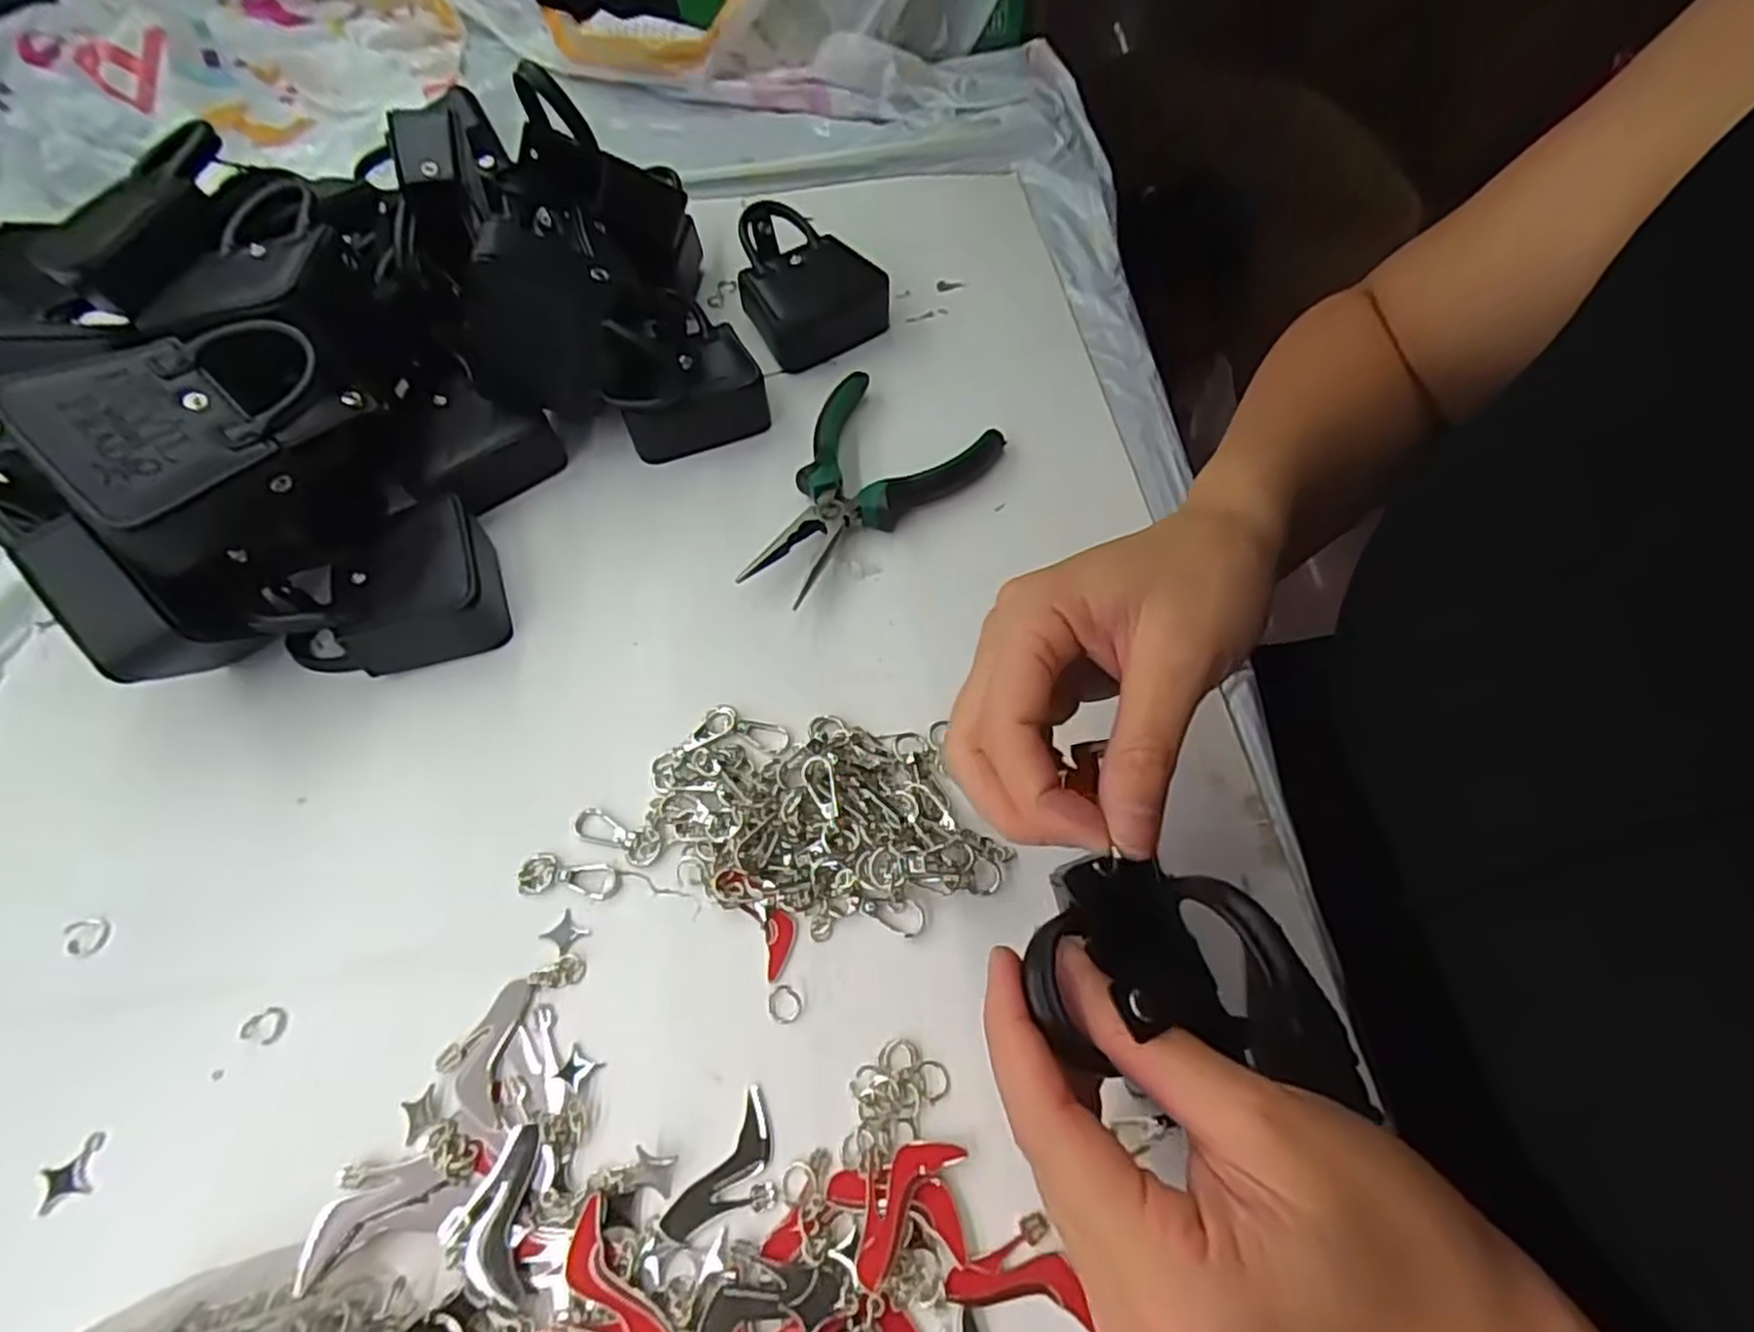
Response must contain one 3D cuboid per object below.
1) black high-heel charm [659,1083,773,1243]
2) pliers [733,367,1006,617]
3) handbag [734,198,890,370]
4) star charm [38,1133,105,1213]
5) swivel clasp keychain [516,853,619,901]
[{"bbox_3d":[-0.046,0.168,0.250,0.025,0.004,0.047,30,63,19],"label":"black high-heel charm"},{"bbox_3d":[-0.009,-0.088,0.395,0.095,0.024,0.145,28,63,18],"label":"pliers"},{"bbox_3d":[-0.045,-0.230,0.468,0.078,0.052,0.098,-25,61,-13],"label":"handbag"},{"bbox_3d":[-0.269,0.169,0.255,0.018,0.004,0.018,-25,60,-13],"label":"star charm"},{"bbox_3d":[-0.123,0.083,0.302,0.040,0.004,0.016,5,58,5],"label":"swivel clasp keychain"}]

